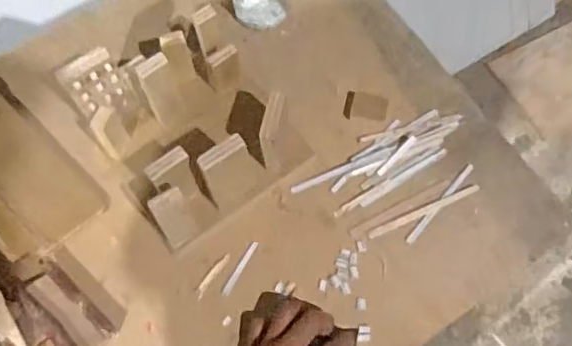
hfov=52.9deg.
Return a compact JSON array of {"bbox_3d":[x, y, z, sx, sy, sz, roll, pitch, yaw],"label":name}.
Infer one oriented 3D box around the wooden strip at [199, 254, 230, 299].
[{"bbox_3d":[-0.071,0.099,0.558,0.009,0.004,0.048,34,71,12],"label":"wooden strip"}]

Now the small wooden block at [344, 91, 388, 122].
[{"bbox_3d":[0.086,-0.071,0.615,0.044,0.015,0.026,13,68,4],"label":"small wooden block"}]

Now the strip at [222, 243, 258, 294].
[{"bbox_3d":[-0.045,0.093,0.565,0.008,0.004,0.057,29,76,9],"label":"strip"}]

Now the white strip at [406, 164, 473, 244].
[{"bbox_3d":[0.159,0.031,0.591,0.008,0.004,0.110,39,73,13],"label":"white strip"}]

